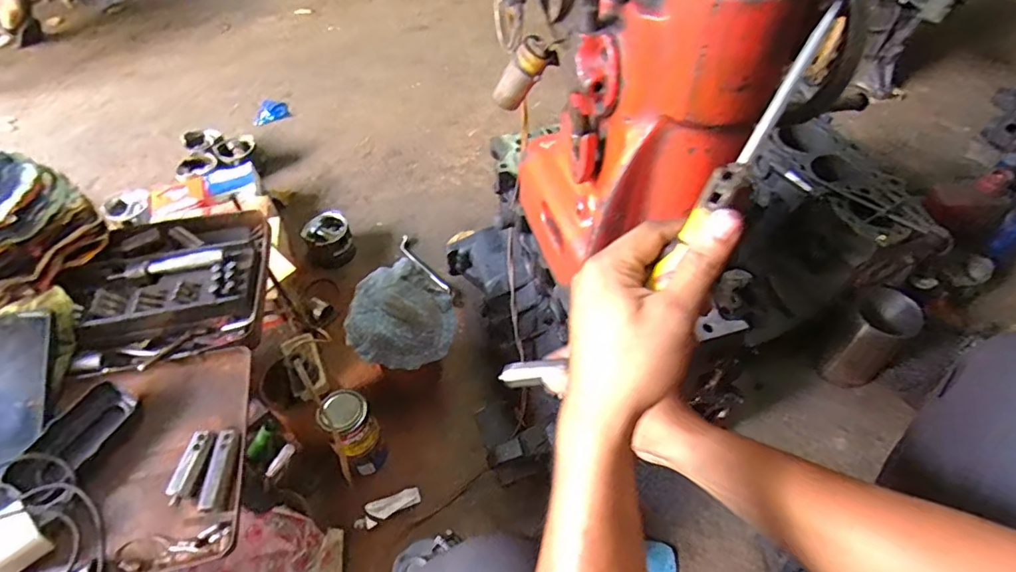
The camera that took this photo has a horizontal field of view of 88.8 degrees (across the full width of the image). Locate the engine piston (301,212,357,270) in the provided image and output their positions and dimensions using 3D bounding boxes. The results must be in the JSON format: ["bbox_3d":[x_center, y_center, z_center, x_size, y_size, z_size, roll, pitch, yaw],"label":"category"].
[{"bbox_3d":[-0.381,-0.094,1.116,0.092,0.079,0.097,1,51,-1],"label":"engine piston"}]

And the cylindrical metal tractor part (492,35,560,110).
[{"bbox_3d":[0.015,-0.227,0.561,0.038,0.094,0.032,38,54,-10],"label":"cylindrical metal tractor part"}]

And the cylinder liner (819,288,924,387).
[{"bbox_3d":[0.584,0.094,0.851,0.089,0.191,0.085,-1,50,1],"label":"cylinder liner"}]

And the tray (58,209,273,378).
[{"bbox_3d":[-0.386,-0.007,0.594,0.220,0.043,0.224,-15,51,-10],"label":"tray"}]

